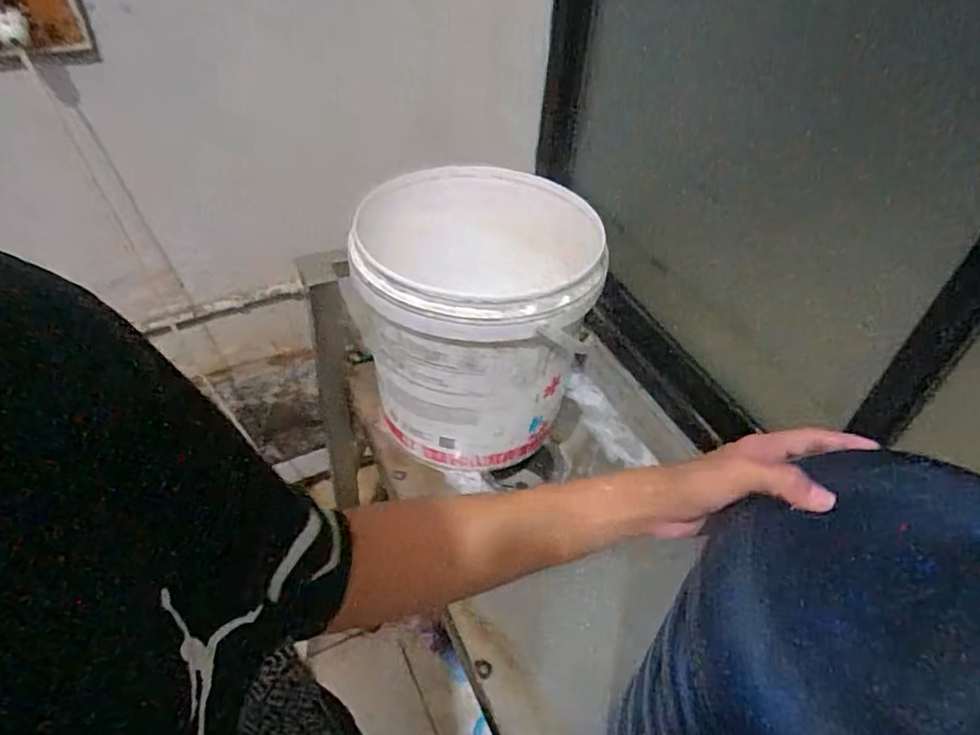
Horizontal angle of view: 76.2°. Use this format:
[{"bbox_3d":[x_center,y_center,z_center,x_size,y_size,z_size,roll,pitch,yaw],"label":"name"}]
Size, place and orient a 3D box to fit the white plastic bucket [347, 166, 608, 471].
[{"bbox_3d":[-0.029,-0.082,0.854,0.309,0.274,0.327,2,45,-2],"label":"white plastic bucket"}]

